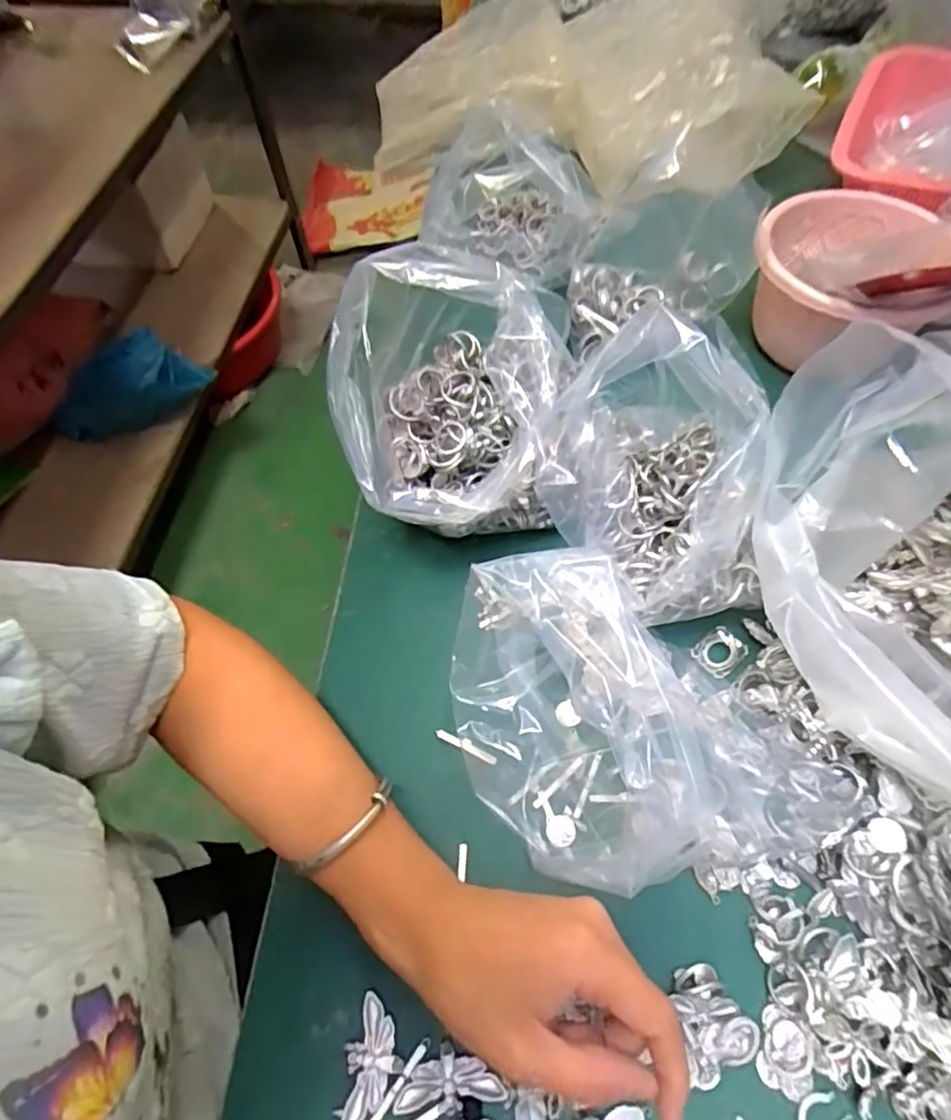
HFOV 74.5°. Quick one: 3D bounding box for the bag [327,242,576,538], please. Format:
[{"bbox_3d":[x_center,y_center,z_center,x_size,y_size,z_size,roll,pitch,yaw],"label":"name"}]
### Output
[{"bbox_3d":[-0.013,-0.095,0.377,0.136,0.138,0.145,-16,59,-7],"label":"bag"}]

